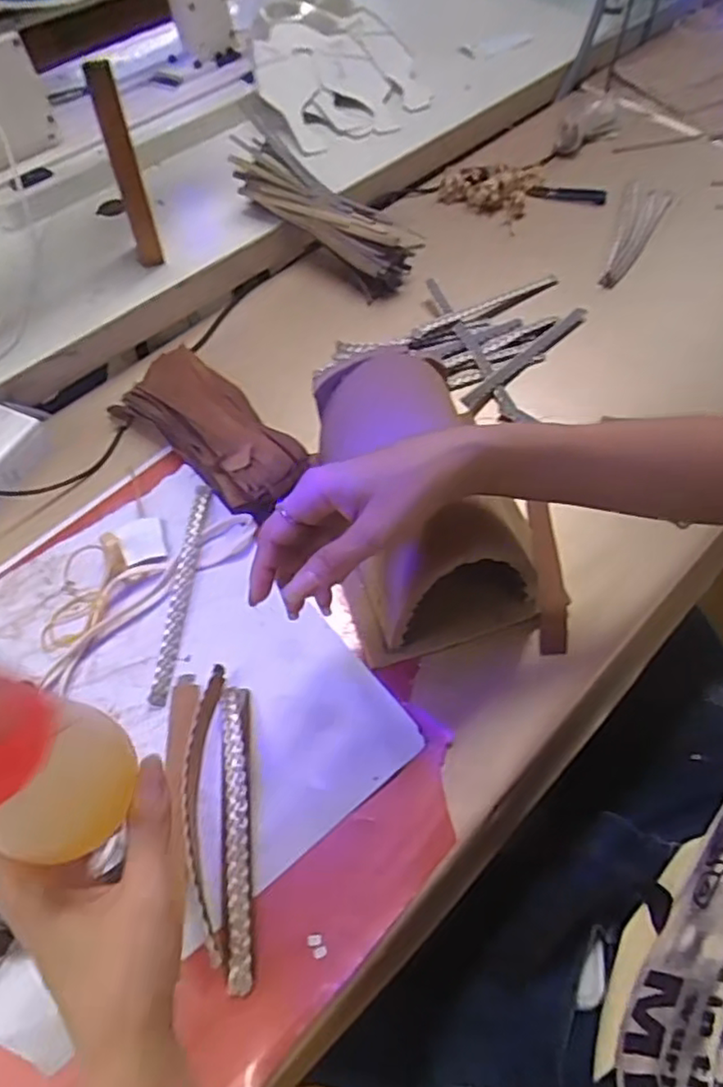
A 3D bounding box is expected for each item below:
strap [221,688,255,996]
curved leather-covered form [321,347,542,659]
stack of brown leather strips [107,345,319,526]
[{"bbox_3d":[-0.080,0.180,0.424,0.018,0.021,0.184,-7,58,-3],"label":"strap"},{"bbox_3d":[0.040,-0.040,0.500,0.135,0.119,0.212,-15,59,-8],"label":"curved leather-covered form"},{"bbox_3d":[-0.131,-0.103,0.581,0.092,0.049,0.202,-41,65,-21],"label":"stack of brown leather strips"}]

